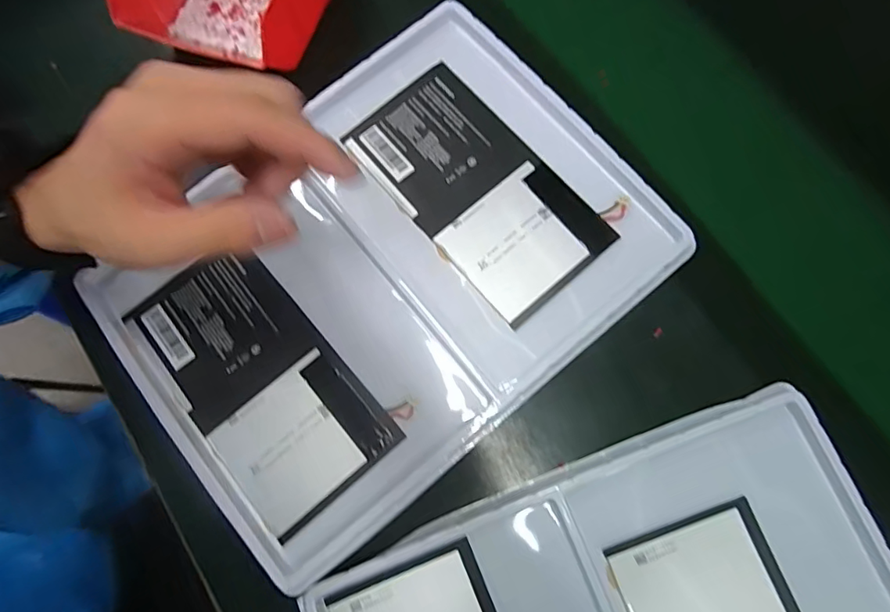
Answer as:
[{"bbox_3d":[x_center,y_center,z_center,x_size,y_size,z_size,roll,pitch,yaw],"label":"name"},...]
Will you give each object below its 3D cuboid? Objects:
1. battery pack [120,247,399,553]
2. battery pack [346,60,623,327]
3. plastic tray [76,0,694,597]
[{"bbox_3d":[-0.114,0.044,0.315,0.091,0.007,0.168,-41,78,-9],"label":"battery pack"},{"bbox_3d":[0.020,-0.078,0.338,0.090,0.004,0.171,-40,77,-8],"label":"battery pack"},{"bbox_3d":[-0.025,-0.026,0.336,0.313,0.034,0.252,-40,78,-8],"label":"plastic tray"}]

